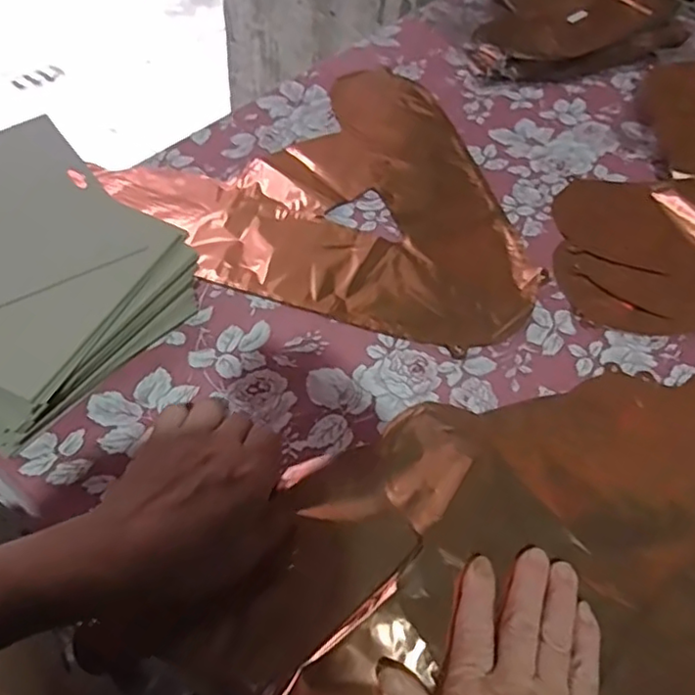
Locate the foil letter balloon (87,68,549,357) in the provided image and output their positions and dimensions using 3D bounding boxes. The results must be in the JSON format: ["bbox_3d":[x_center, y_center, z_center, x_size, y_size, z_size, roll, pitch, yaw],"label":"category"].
[{"bbox_3d":[0.015,-0.130,0.579,0.338,0.013,0.346,-31,60,-24],"label":"foil letter balloon"}]

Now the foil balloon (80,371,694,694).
[{"bbox_3d":[0.133,0.158,0.369,0.356,0.015,0.400,37,59,22],"label":"foil balloon"}]

